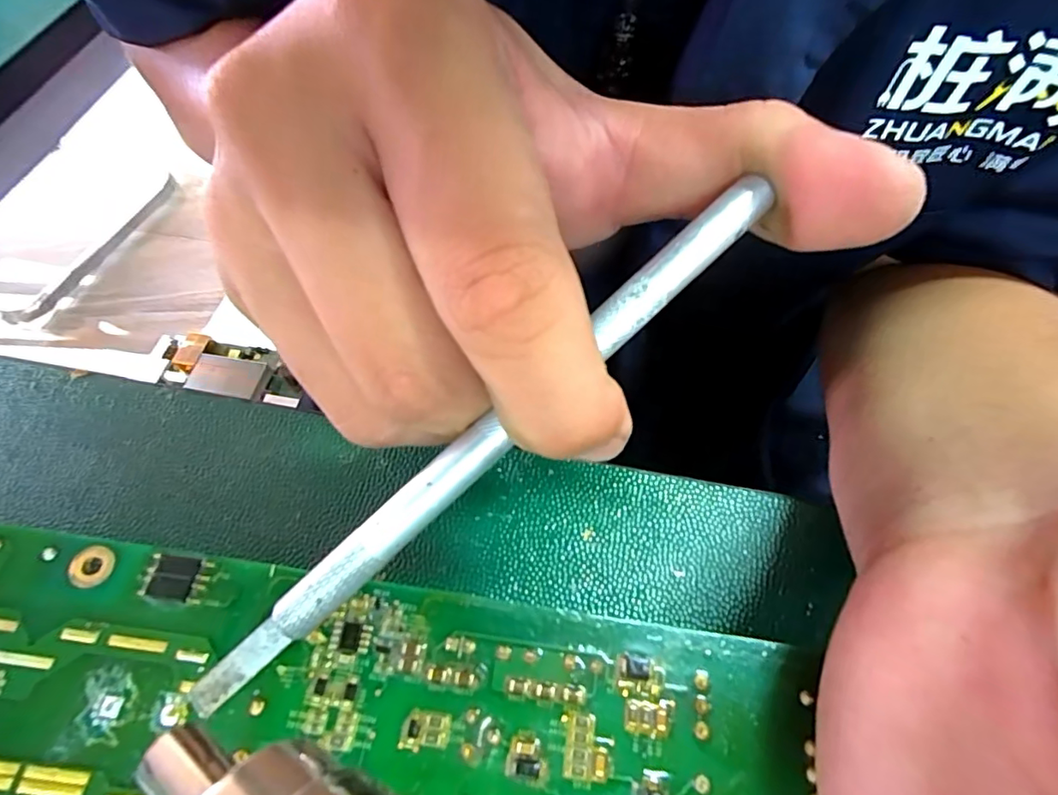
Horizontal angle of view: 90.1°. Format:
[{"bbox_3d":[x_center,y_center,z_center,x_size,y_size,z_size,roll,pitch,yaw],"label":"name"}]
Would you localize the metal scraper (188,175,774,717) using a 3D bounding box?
[{"bbox_3d":[-0.008,0.008,0.092,0.128,0.004,0.007,-42,67,-1],"label":"metal scraper"}]

